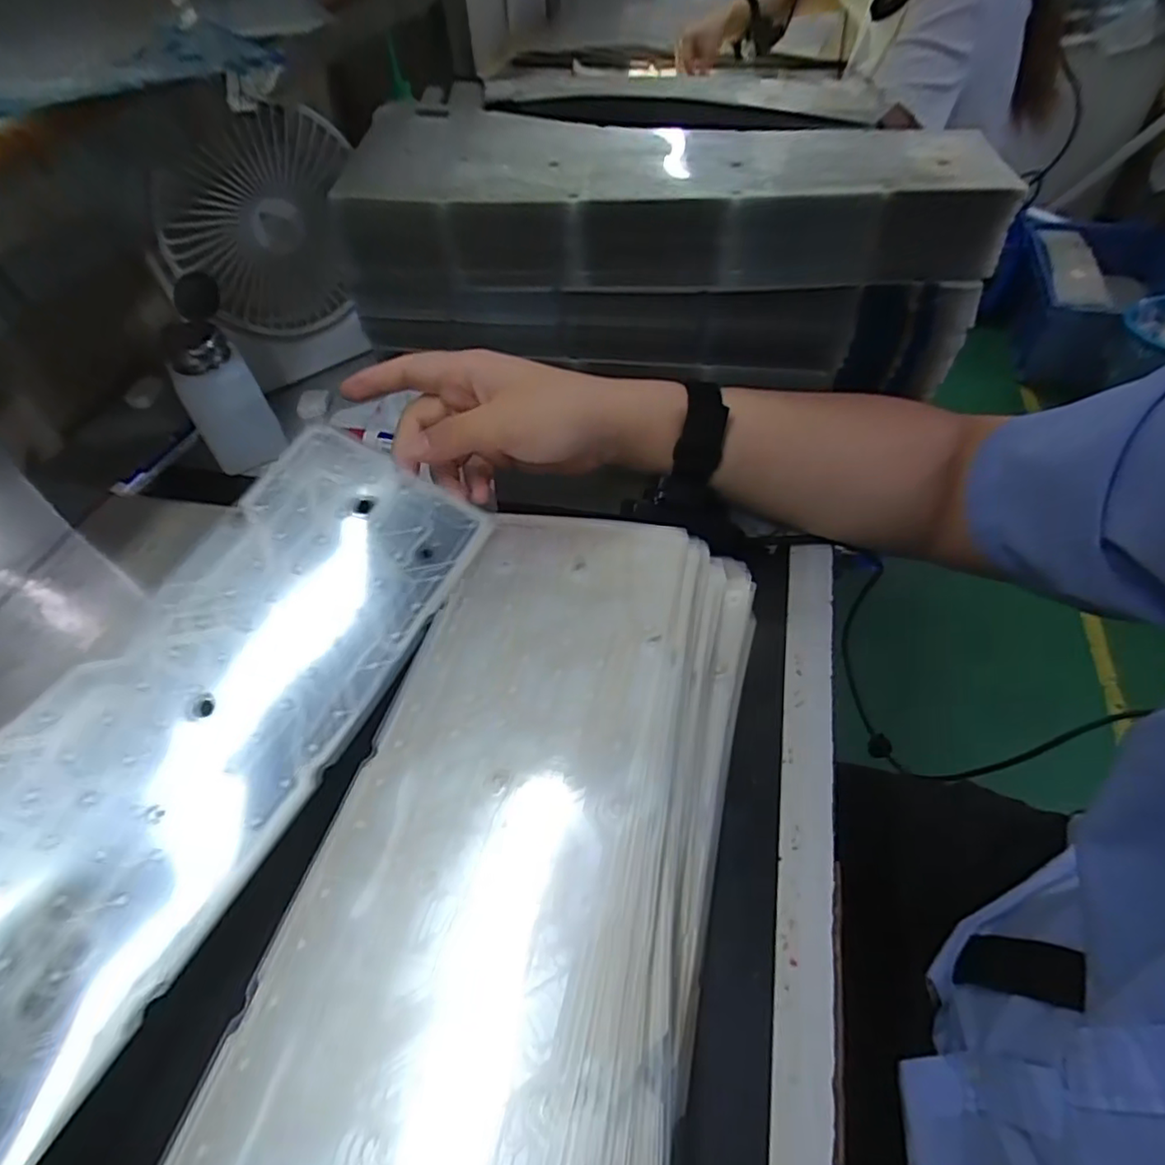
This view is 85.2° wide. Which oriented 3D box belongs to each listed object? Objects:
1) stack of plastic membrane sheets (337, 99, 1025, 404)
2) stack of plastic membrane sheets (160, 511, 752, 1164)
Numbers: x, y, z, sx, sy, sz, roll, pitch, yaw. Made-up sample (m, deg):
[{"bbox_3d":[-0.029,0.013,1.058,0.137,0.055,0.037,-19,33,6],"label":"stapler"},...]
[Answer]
[{"bbox_3d":[0.054,-0.248,0.467,0.423,0.127,0.148,10,53,11],"label":"stack of plastic membrane sheets"},{"bbox_3d":[-0.033,0.147,0.262,0.175,0.049,0.447,9,53,10],"label":"stack of plastic membrane sheets"}]

